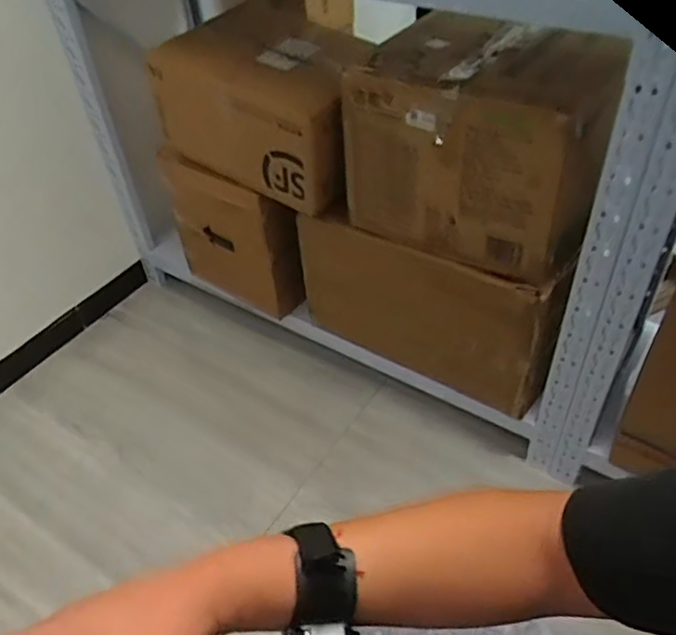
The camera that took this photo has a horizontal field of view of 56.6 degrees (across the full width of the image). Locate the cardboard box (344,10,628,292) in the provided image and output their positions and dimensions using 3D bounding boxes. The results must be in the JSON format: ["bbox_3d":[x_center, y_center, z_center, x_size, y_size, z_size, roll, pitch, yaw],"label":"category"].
[{"bbox_3d":[0.261,-0.314,1.096,0.388,0.303,0.352,17,48,22],"label":"cardboard box"}]

